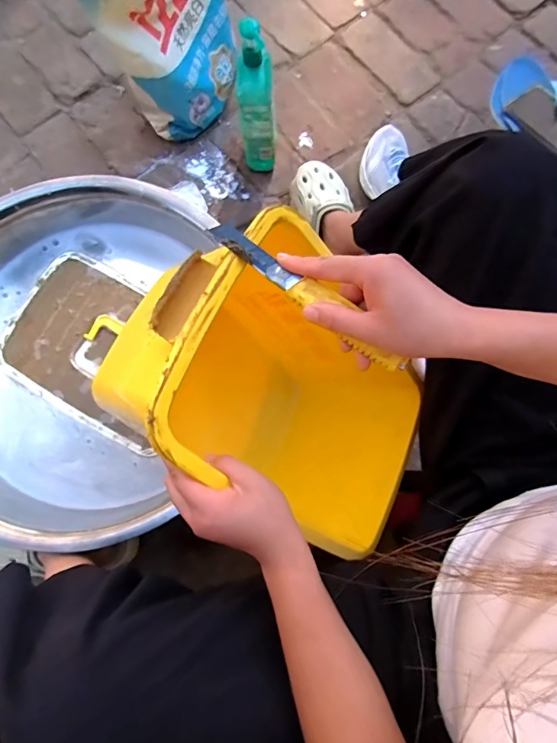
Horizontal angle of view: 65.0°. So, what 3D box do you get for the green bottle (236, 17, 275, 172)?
[{"bbox_3d":[-0.041,-0.480,0.803,0.065,0.271,0.067,-3,79,-2],"label":"green bottle"}]

